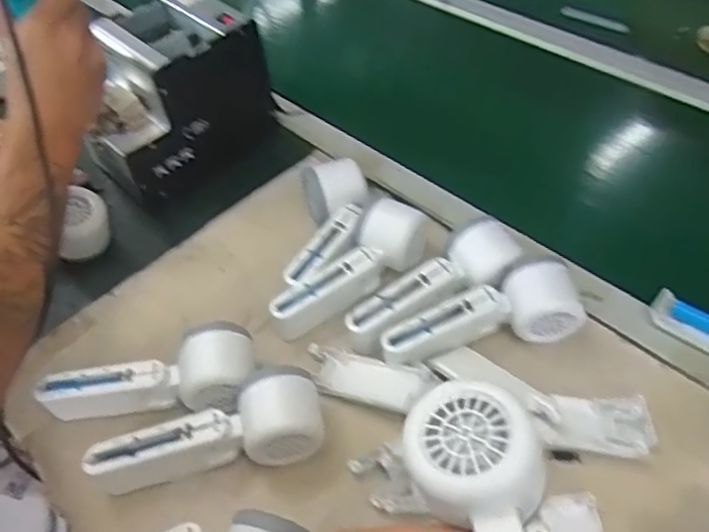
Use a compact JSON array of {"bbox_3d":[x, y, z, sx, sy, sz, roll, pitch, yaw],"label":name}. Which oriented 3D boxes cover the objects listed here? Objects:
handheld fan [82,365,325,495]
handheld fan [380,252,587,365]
[{"bbox_3d":[-0.107,0.124,0.455,0.168,0.057,0.059,-10,48,-4],"label":"handheld fan"},{"bbox_3d":[0.101,0.047,0.509,0.162,0.055,0.062,-15,48,-8],"label":"handheld fan"}]

